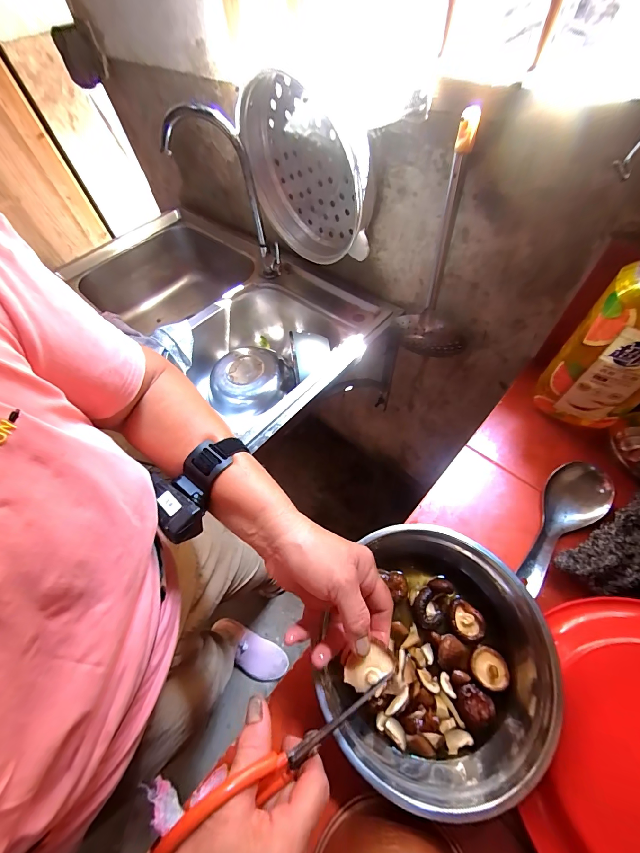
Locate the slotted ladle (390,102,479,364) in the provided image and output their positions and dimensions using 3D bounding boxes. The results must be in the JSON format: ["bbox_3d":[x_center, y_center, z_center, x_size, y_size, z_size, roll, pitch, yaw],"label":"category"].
[{"bbox_3d":[0.212,-0.254,0.530,0.132,0.349,0.087,24,64,18],"label":"slotted ladle"}]

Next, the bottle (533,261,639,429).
[{"bbox_3d":[0.358,-0.099,0.371,0.107,0.297,0.062,36,68,23],"label":"bottle"}]

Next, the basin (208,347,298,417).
[{"bbox_3d":[-0.157,-0.106,0.754,0.187,0.055,0.175,-2,59,3],"label":"basin"}]

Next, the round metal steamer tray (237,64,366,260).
[{"bbox_3d":[-0.025,-0.443,0.604,0.282,0.238,0.072,32,66,21],"label":"round metal steamer tray"}]

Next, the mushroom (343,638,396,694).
[{"bbox_3d":[0.040,0.199,0.270,0.042,0.013,0.025,-29,61,-12],"label":"mushroom"}]

